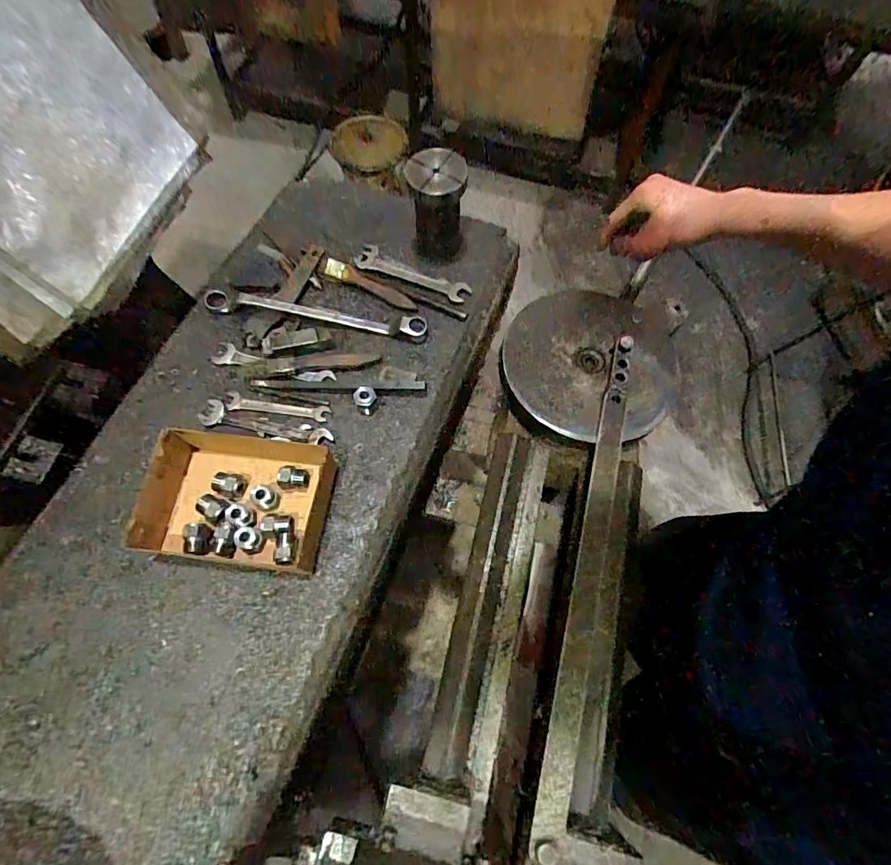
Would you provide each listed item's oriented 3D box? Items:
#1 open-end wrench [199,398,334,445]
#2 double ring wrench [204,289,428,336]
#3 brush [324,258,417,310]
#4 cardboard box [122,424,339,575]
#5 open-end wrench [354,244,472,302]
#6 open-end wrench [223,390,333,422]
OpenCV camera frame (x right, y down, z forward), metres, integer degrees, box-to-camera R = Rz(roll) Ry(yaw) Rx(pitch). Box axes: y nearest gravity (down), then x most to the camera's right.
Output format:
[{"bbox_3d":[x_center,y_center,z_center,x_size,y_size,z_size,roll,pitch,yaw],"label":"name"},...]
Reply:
[{"bbox_3d":[-0.189,-0.008,0.502,0.140,0.008,0.025,13,68,5],"label":"open-end wrench"},{"bbox_3d":[-0.151,-0.139,0.551,0.260,0.014,0.026,8,68,3],"label":"double ring wrench"},{"bbox_3d":[-0.088,-0.178,0.567,0.118,0.011,0.019,23,70,9],"label":"brush"},{"bbox_3d":[-0.200,0.060,0.455,0.177,0.048,0.125,7,68,2],"label":"cardboard box"},{"bbox_3d":[-0.041,-0.192,0.574,0.141,0.007,0.041,24,70,9],"label":"open-end wrench"},{"bbox_3d":[-0.182,-0.027,0.514,0.113,0.004,0.020,9,68,3],"label":"open-end wrench"}]

